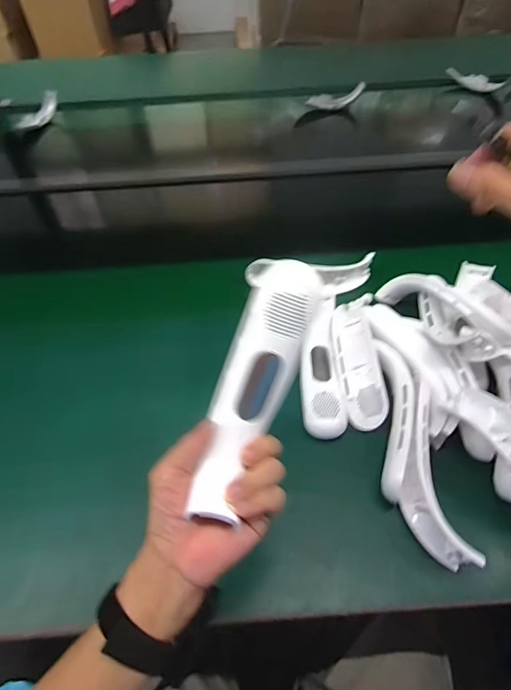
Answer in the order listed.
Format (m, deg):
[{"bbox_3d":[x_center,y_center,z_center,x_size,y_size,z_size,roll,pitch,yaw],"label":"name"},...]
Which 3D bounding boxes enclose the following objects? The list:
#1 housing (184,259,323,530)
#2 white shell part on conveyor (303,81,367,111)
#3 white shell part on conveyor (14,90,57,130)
[{"bbox_3d":[-0.005,0.030,0.305,0.052,0.039,0.193,22,92,18],"label":"housing"},{"bbox_3d":[0.217,-0.663,1.081,0.156,0.046,0.026,0,50,24],"label":"white shell part on conveyor"},{"bbox_3d":[-0.594,-0.637,1.102,0.034,0.042,0.153,25,72,20],"label":"white shell part on conveyor"}]

